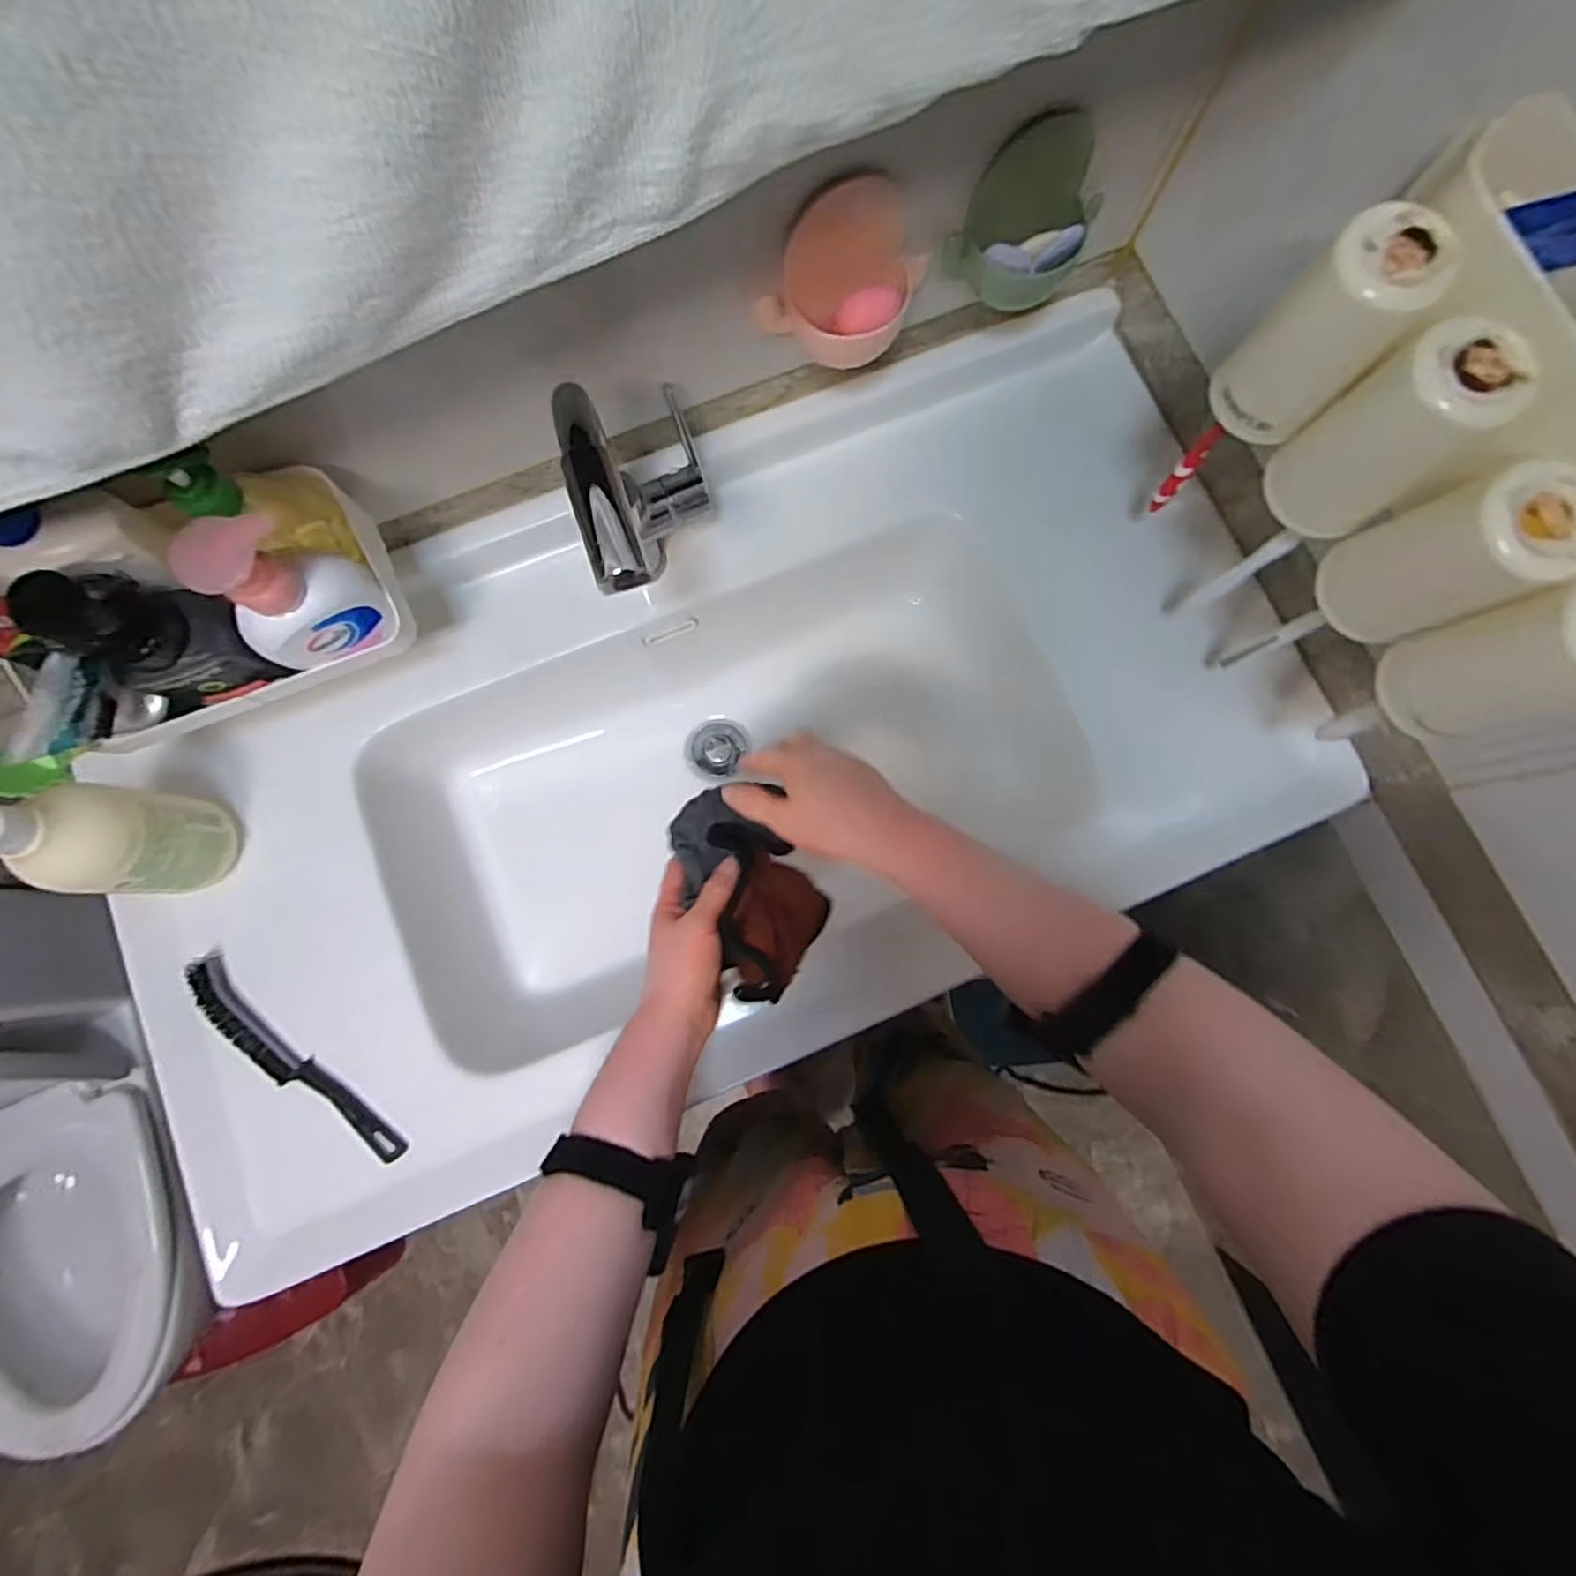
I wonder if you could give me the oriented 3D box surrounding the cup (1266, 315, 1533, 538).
[{"bbox_3d":[0.333,-0.198,0.376,0.055,0.109,0.066,-44,84,-7],"label":"cup"}]

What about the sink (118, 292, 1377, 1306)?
[{"bbox_3d":[-0.063,-0.029,0.649,0.993,0.199,0.505,-23,82,-5],"label":"sink"}]

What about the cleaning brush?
[{"bbox_3d":[-0.401,0.224,0.544,0.227,0.021,0.031,41,82,5],"label":"cleaning brush"}]

